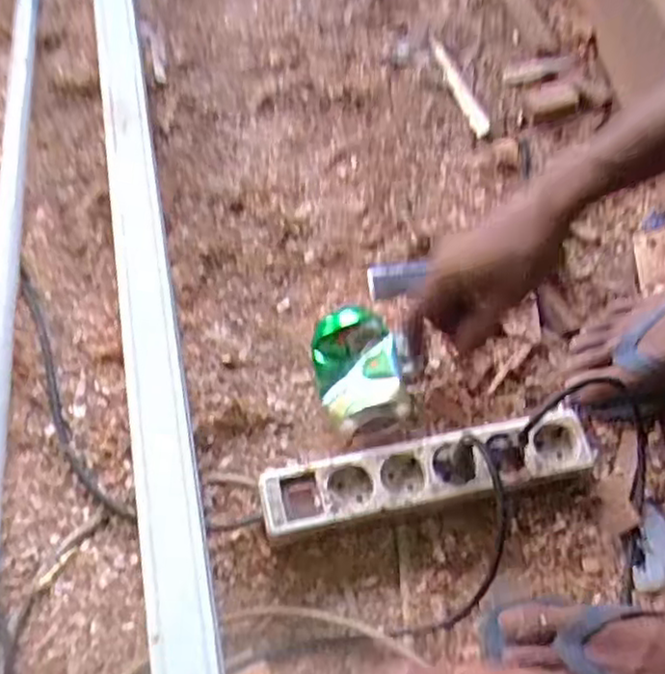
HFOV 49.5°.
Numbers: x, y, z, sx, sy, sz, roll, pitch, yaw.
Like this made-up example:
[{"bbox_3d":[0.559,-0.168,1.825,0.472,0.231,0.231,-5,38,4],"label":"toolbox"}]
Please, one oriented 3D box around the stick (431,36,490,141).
[{"bbox_3d":[0.146,-0.298,0.841,0.024,0.017,0.160,-13,64,-7],"label":"stick"}]

